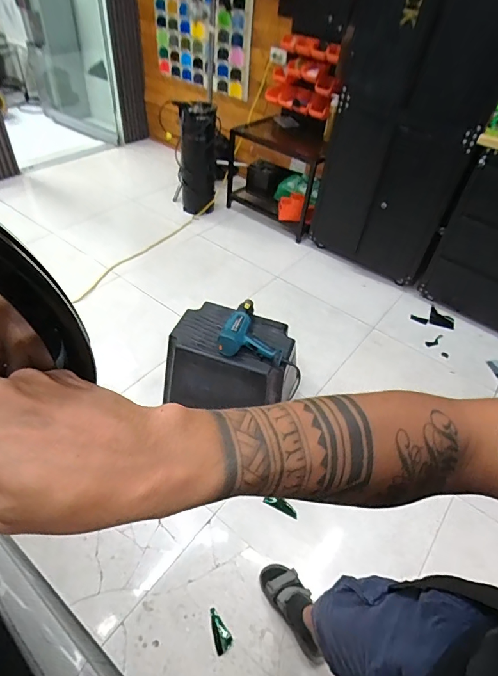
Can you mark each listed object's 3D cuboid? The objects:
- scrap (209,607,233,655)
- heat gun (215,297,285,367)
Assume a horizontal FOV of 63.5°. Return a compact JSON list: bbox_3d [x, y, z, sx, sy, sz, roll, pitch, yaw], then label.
[{"bbox_3d":[-0.086,0.787,1.084,0.049,0.008,0.099,-25,52,-29],"label":"scrap"},{"bbox_3d":[0.018,-0.034,1.293,0.202,0.082,0.226,10,44,3],"label":"heat gun"}]

